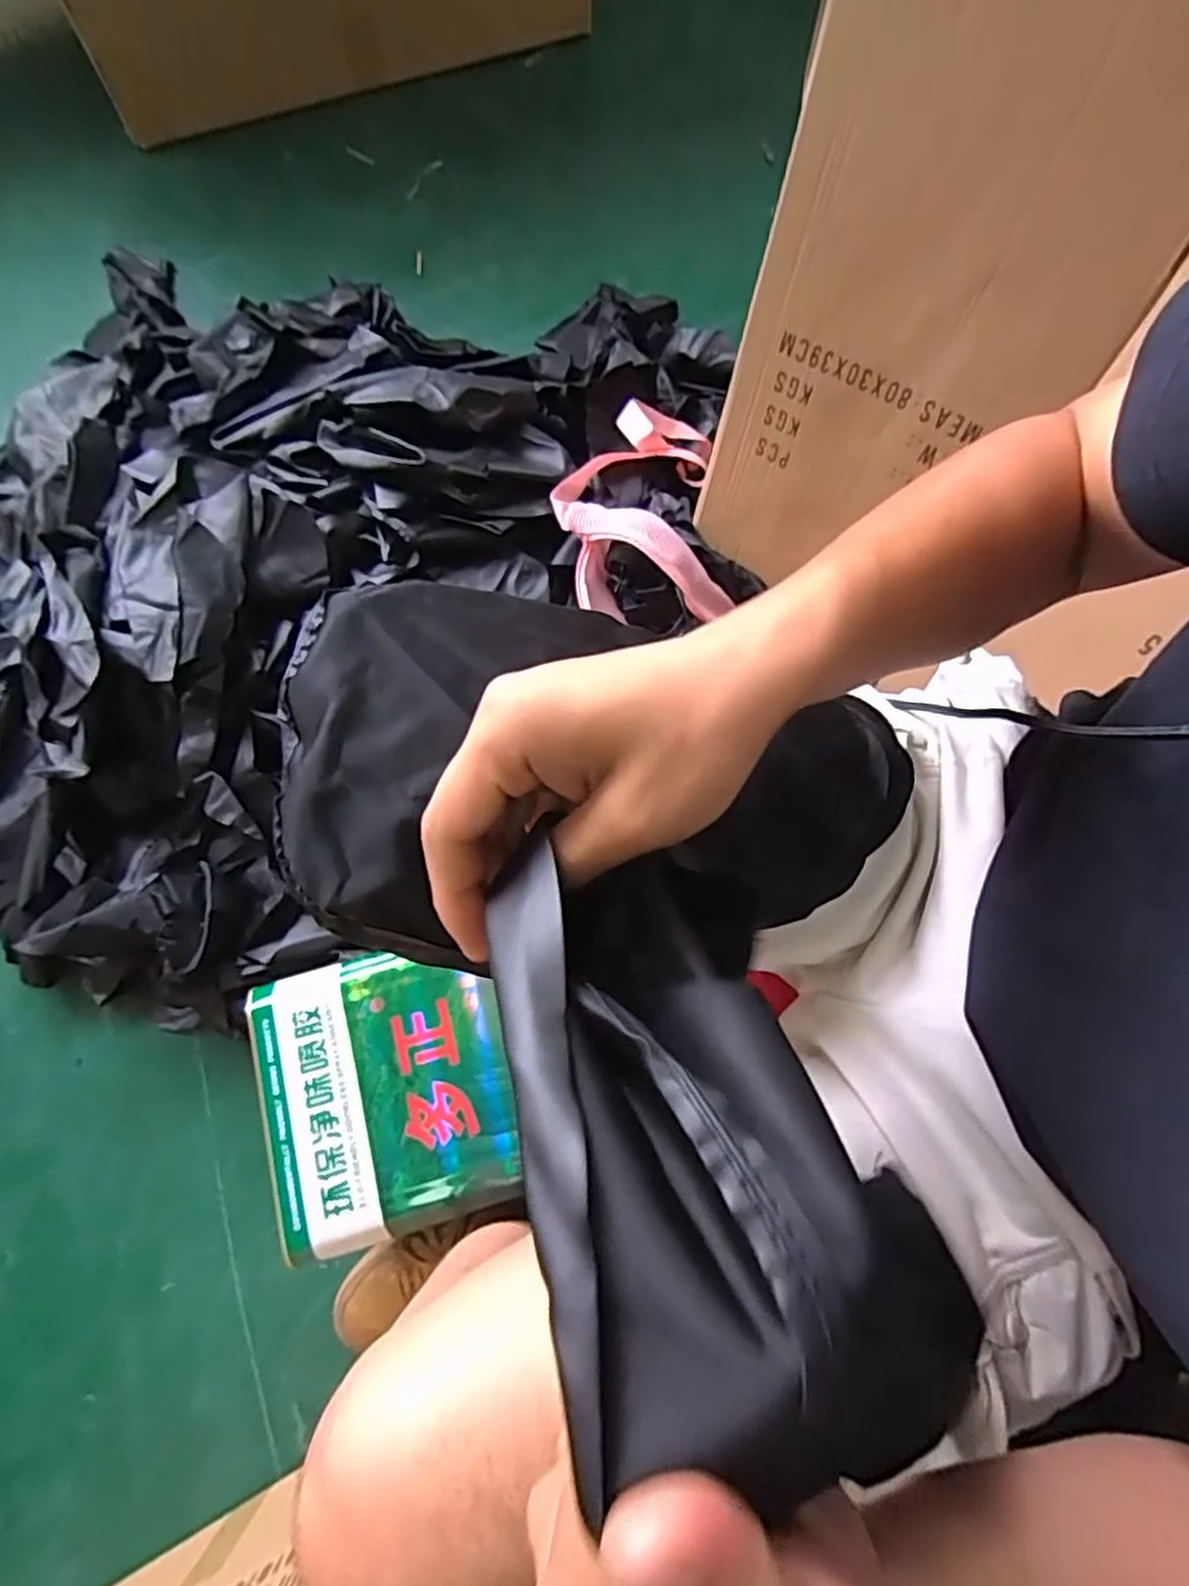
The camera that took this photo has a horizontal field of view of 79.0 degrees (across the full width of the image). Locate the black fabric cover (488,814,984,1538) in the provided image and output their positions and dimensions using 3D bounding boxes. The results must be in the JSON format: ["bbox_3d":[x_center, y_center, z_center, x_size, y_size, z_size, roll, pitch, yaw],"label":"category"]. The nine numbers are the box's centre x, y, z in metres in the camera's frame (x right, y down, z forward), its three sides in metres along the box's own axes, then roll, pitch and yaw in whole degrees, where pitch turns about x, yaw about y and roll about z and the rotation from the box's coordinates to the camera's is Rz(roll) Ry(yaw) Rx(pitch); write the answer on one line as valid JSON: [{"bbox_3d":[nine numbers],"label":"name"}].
[{"bbox_3d":[0.008,0.083,0.189,0.094,0.040,0.161,0,34,-12],"label":"black fabric cover"}]

